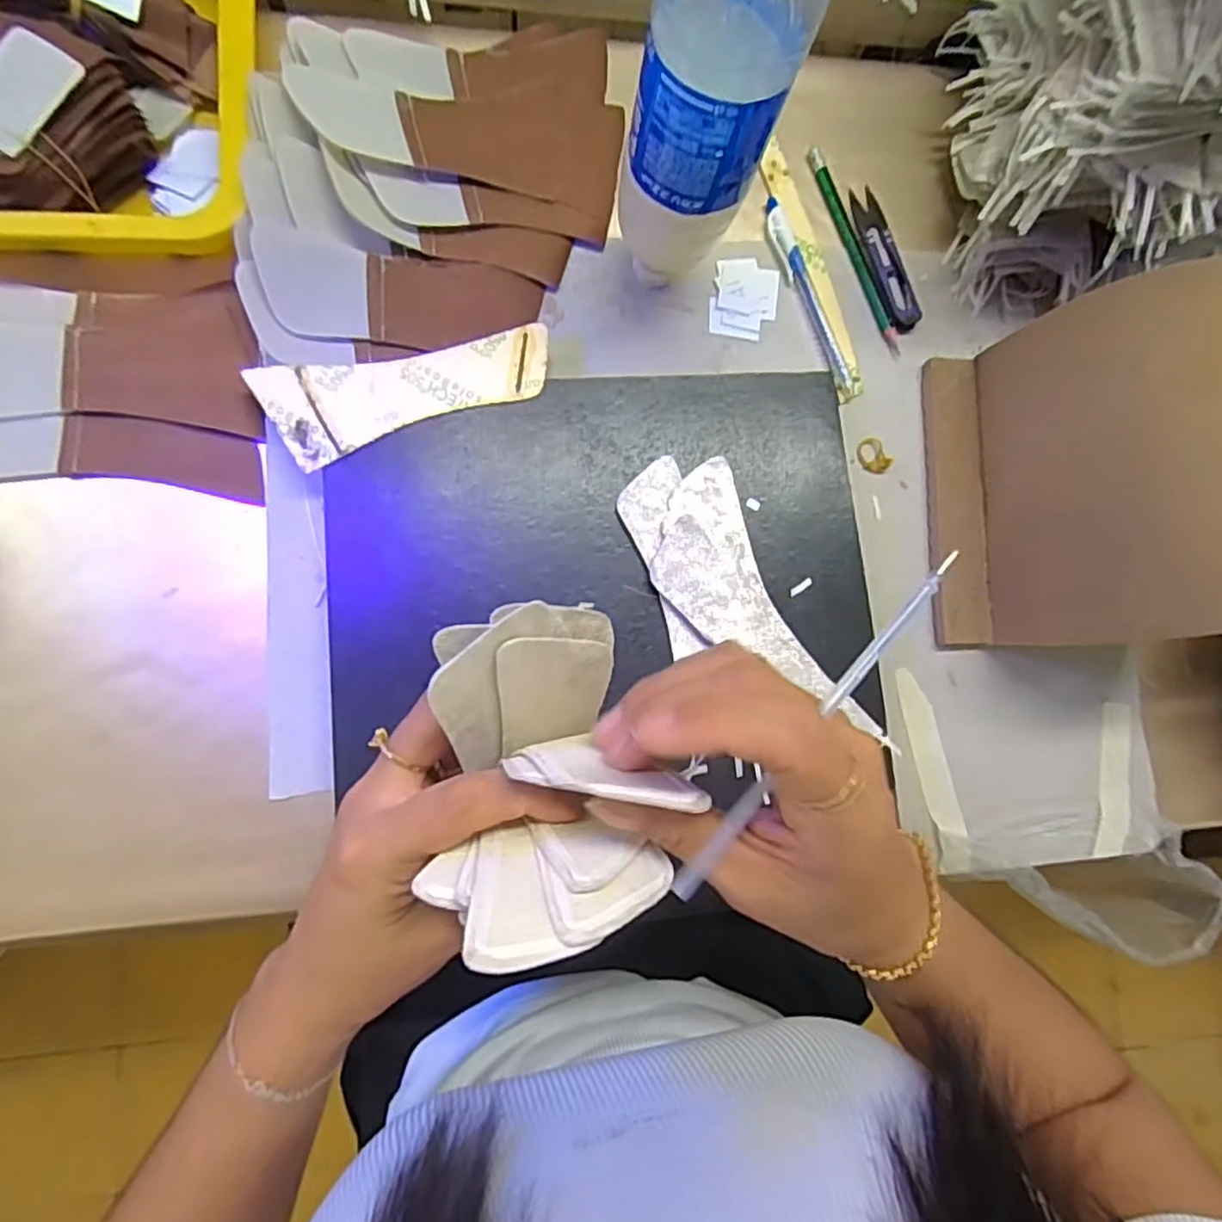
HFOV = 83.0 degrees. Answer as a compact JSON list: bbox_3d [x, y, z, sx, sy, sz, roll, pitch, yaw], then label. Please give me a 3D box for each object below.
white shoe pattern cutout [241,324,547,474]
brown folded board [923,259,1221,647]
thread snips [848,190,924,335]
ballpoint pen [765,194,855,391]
[{"bbox_3d":[-0.111,-0.120,0.385,0.157,0.004,0.057,-13,86,-8],"label":"white shoe pattern cutout"},{"bbox_3d":[0.265,-0.076,0.386,0.050,0.165,0.188,-11,92,-40],"label":"brown folded board"},{"bbox_3d":[0.181,-0.233,0.454,0.024,0.007,0.100,-14,86,-9],"label":"thread snips"},{"bbox_3d":[0.127,-0.203,0.443,0.015,0.007,0.132,-22,87,-9],"label":"ballpoint pen"}]

